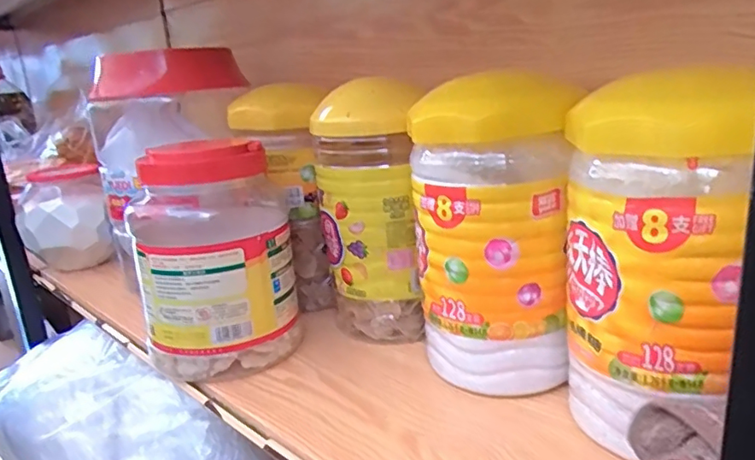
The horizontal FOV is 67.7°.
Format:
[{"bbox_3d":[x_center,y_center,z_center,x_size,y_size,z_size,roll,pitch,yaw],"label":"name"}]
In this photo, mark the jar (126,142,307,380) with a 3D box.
[{"bbox_3d":[-0.164,0.024,0.571,0.149,0.217,0.144,-4,17,1],"label":"jar"}]

